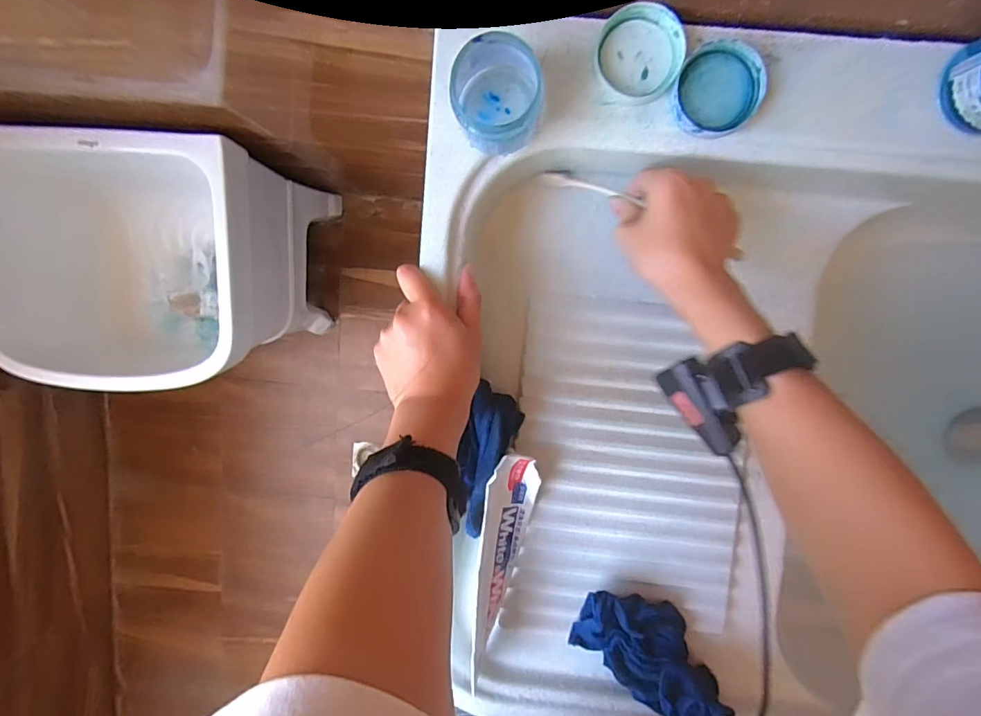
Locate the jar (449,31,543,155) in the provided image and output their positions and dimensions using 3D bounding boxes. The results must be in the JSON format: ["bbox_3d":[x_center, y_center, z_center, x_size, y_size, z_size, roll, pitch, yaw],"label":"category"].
[{"bbox_3d":[0.005,-0.168,0.304,0.057,0.055,0.063,-37,95,7],"label":"jar"}]

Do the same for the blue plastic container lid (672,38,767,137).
[{"bbox_3d":[0.150,-0.176,0.312,0.055,0.013,0.052,0,99,3],"label":"blue plastic container lid"}]

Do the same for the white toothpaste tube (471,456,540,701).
[{"bbox_3d":[0.007,0.172,0.398,0.043,0.052,0.180,12,84,1],"label":"white toothpaste tube"}]

